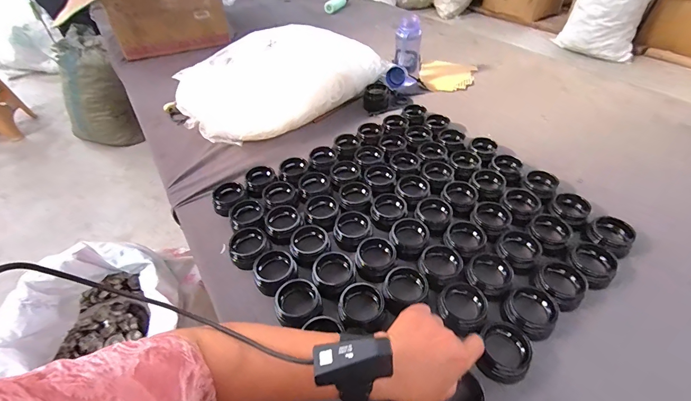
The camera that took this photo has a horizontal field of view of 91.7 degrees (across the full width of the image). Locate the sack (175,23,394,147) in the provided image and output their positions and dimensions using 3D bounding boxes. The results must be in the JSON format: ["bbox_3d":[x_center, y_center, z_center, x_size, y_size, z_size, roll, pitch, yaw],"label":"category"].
[{"bbox_3d":[-0.149,-0.304,0.854,0.499,0.155,0.243,-32,50,-26],"label":"sack"}]

